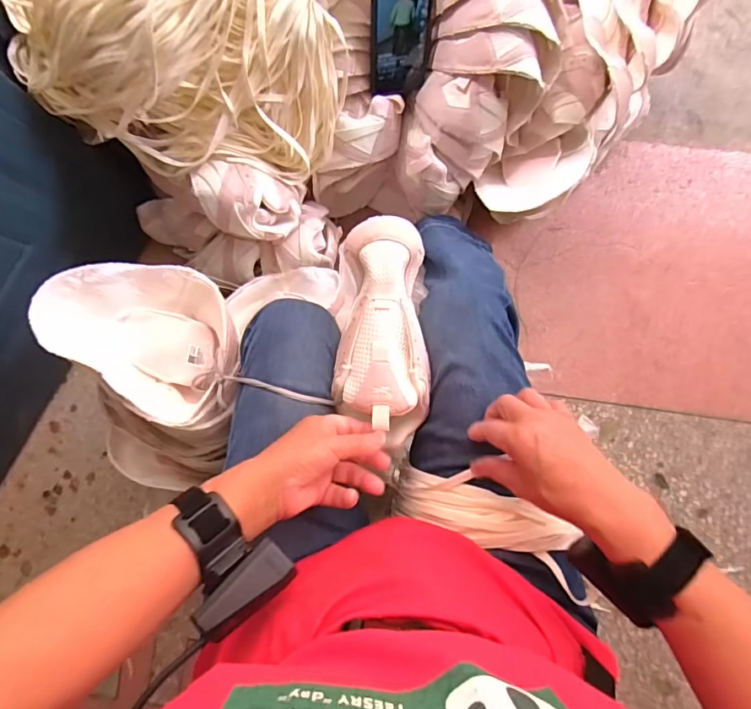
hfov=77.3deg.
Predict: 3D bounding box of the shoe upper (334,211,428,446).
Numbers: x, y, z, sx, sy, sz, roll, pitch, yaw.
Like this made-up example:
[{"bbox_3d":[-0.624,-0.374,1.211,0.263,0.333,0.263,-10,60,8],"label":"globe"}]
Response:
[{"bbox_3d":[0.006,-0.023,0.458,0.087,0.048,0.215,-1,90,-1],"label":"shoe upper"}]

